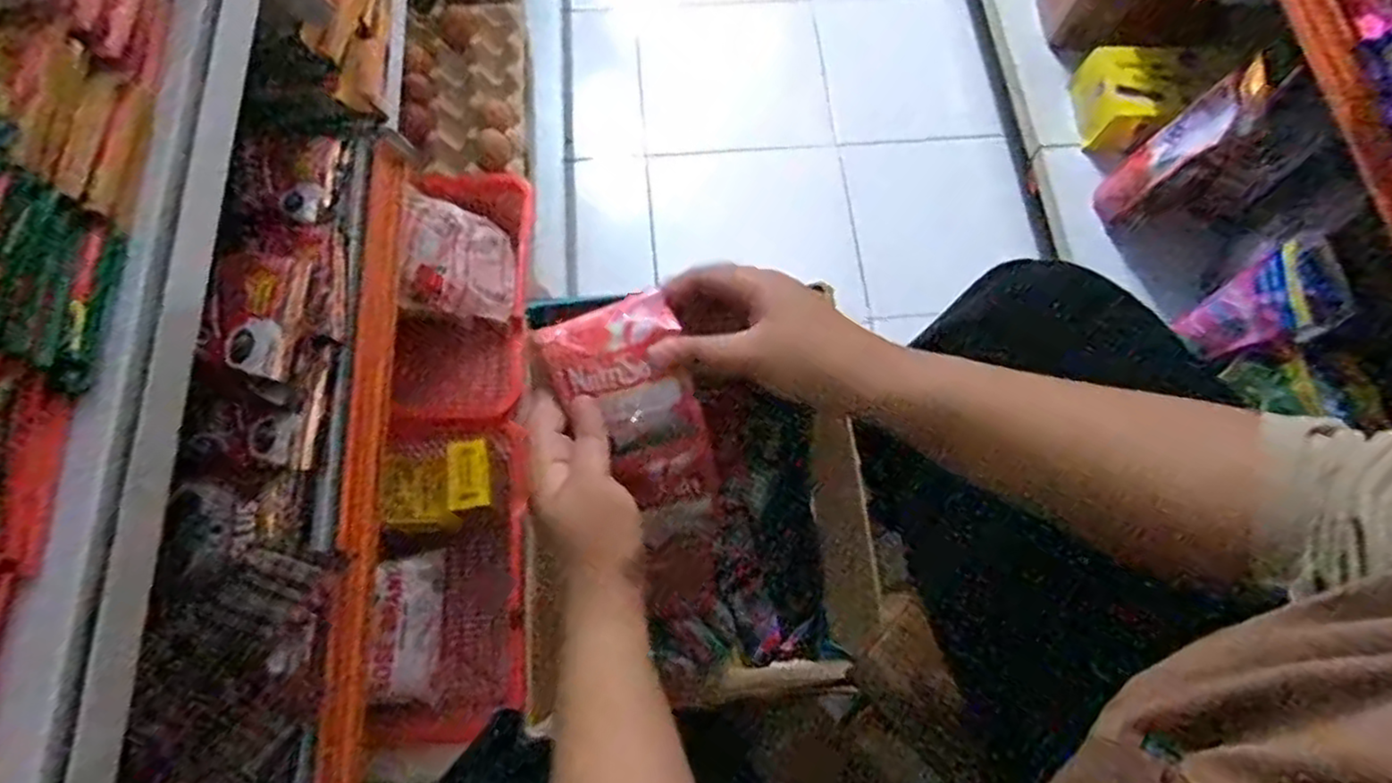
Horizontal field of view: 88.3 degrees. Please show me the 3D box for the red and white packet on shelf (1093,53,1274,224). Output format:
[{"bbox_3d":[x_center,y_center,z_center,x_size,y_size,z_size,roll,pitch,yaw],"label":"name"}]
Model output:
[{"bbox_3d":[0.572,-0.278,0.847,0.048,0.214,0.073,16,55,-17],"label":"red and white packet on shelf"}]

